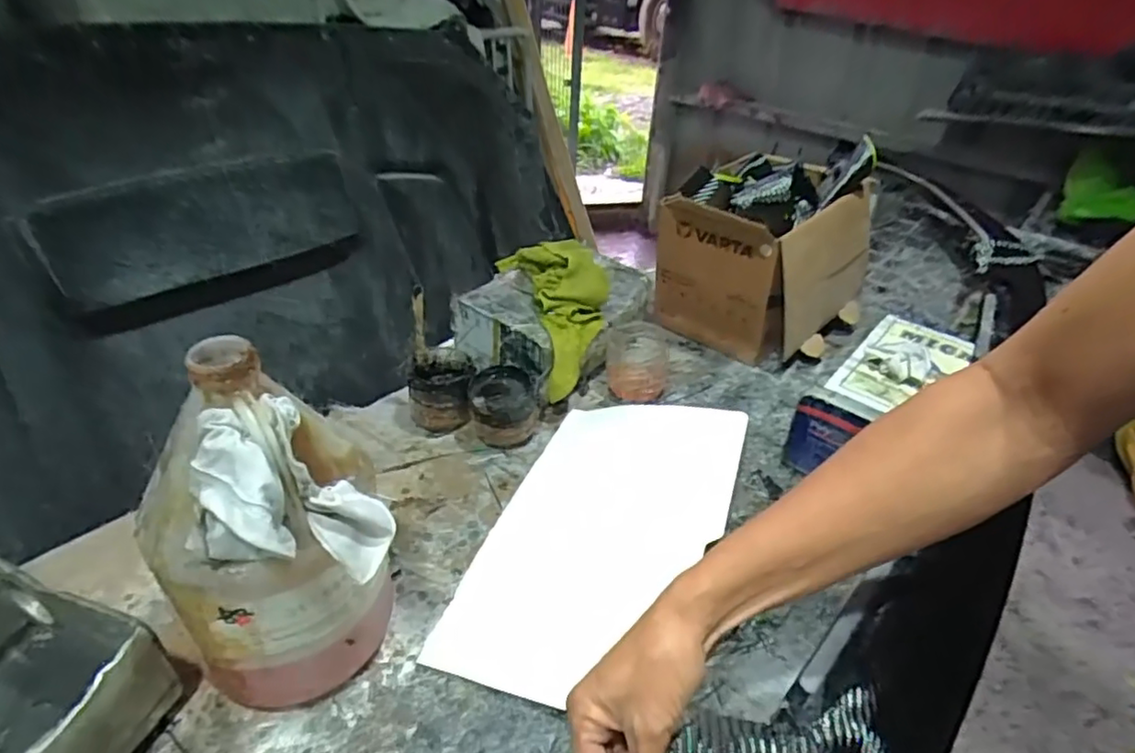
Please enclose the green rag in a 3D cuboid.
[{"bbox_3d":[-0.004,-0.089,0.770,0.119,0.096,0.223,-7,61,-11],"label":"green rag"}]

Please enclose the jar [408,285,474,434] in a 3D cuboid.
[{"bbox_3d":[-0.151,-0.010,0.722,0.077,0.149,0.084,-5,34,-6],"label":"jar"}]

